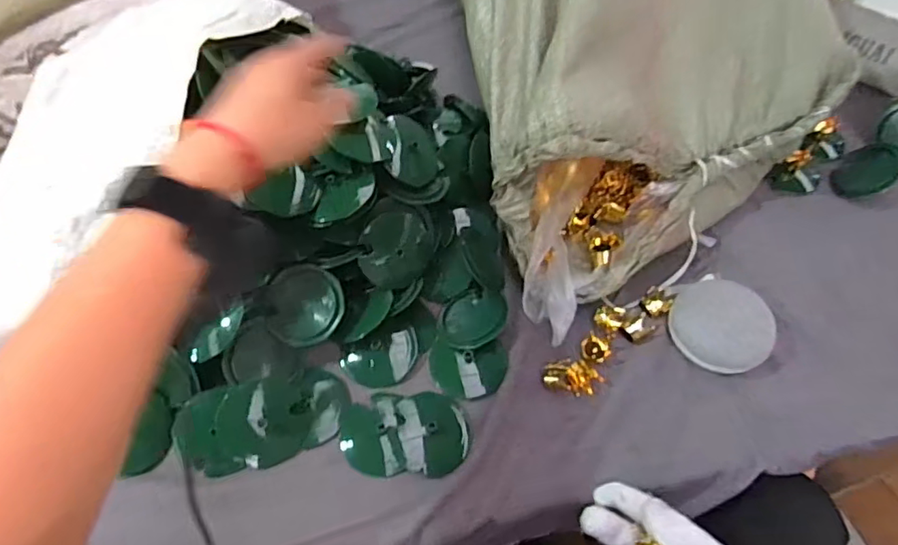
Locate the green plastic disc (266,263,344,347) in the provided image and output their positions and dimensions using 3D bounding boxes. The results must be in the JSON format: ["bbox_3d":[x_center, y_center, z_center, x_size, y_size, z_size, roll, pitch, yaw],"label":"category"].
[{"bbox_3d":[-0.139,0.032,0.525,0.074,0.012,0.074,0,79,1],"label":"green plastic disc"}]

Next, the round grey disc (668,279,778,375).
[{"bbox_3d":[0.266,0.052,0.533,0.084,0.048,0.096,-34,64,-20],"label":"round grey disc"}]

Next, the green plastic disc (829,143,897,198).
[{"bbox_3d":[0.497,-0.121,0.646,0.014,0.074,0.058,-19,72,-33],"label":"green plastic disc"}]

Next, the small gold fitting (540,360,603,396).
[{"bbox_3d":[0.118,0.098,0.518,0.055,0.017,0.028,10,58,6],"label":"small gold fitting"}]

